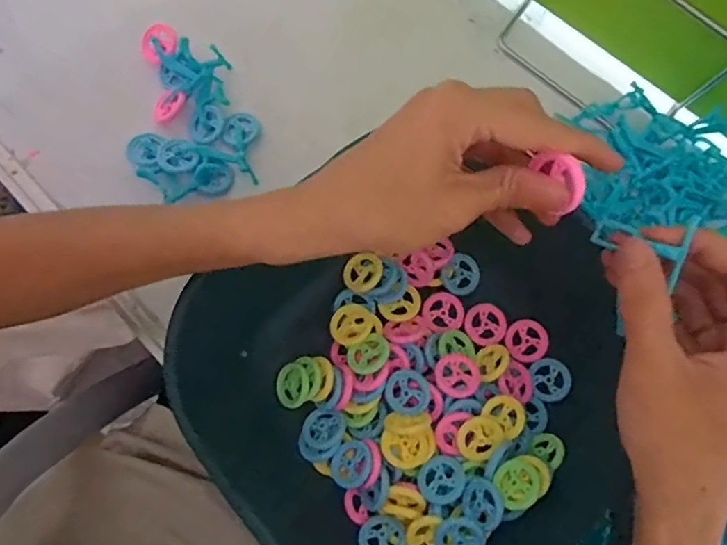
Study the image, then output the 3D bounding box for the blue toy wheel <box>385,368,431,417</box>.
[{"bbox_3d":[0.029,0.079,0.358,0.030,0.005,0.028,-1,88,21],"label":"blue toy wheel"}]

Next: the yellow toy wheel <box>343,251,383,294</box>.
[{"bbox_3d":[0.000,0.001,0.386,0.027,0.006,0.026,0,78,-1],"label":"yellow toy wheel"}]

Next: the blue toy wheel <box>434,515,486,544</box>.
[{"bbox_3d":[0.057,0.160,0.328,0.029,0.006,0.029,1,98,9],"label":"blue toy wheel"}]

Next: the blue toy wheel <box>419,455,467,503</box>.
[{"bbox_3d":[0.049,0.130,0.345,0.029,0.006,0.028,-21,57,-7],"label":"blue toy wheel"}]

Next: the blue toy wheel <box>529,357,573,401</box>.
[{"bbox_3d":[0.129,0.075,0.380,0.027,0.005,0.029,0,78,-1],"label":"blue toy wheel"}]

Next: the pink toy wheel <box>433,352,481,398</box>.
[{"bbox_3d":[0.062,0.068,0.364,0.030,0.006,0.030,1,61,-3],"label":"pink toy wheel"}]

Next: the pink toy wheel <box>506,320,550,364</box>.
[{"bbox_3d":[0.115,0.048,0.387,0.029,0.004,0.029,0,78,-1],"label":"pink toy wheel"}]

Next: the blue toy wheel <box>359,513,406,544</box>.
[{"bbox_3d":[0.011,0.167,0.344,0.028,0.028,0.008,-10,112,-18],"label":"blue toy wheel"}]

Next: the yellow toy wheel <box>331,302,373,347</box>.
[{"bbox_3d":[-0.007,0.036,0.379,0.028,0.006,0.031,22,61,23],"label":"yellow toy wheel"}]

